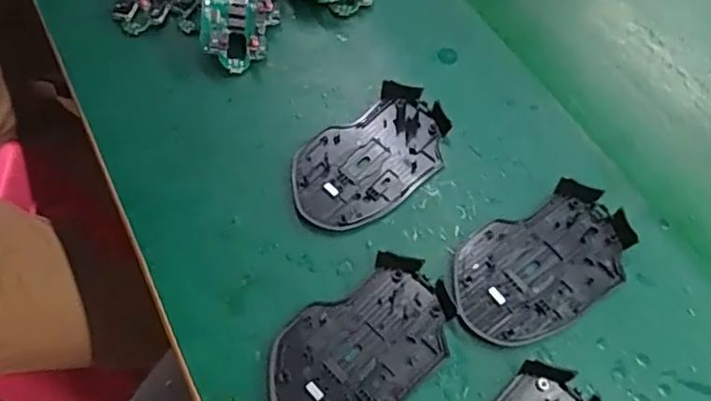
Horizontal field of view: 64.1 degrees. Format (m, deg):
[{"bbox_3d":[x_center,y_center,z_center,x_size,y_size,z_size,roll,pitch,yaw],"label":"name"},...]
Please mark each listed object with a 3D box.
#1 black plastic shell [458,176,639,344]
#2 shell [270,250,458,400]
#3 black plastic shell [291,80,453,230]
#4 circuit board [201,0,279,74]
[{"bbox_3d":[0.112,0.037,0.341,0.114,0.013,0.071,-29,65,-14],"label":"black plastic shell"},{"bbox_3d":[0.003,0.083,0.321,0.114,0.009,0.070,-33,66,-15],"label":"shell"},{"bbox_3d":[0.010,-0.030,0.379,0.113,0.013,0.071,-34,67,-16],"label":"black plastic shell"},{"bbox_3d":[-0.086,-0.151,0.425,0.054,0.011,0.111,2,79,-19],"label":"circuit board"}]

